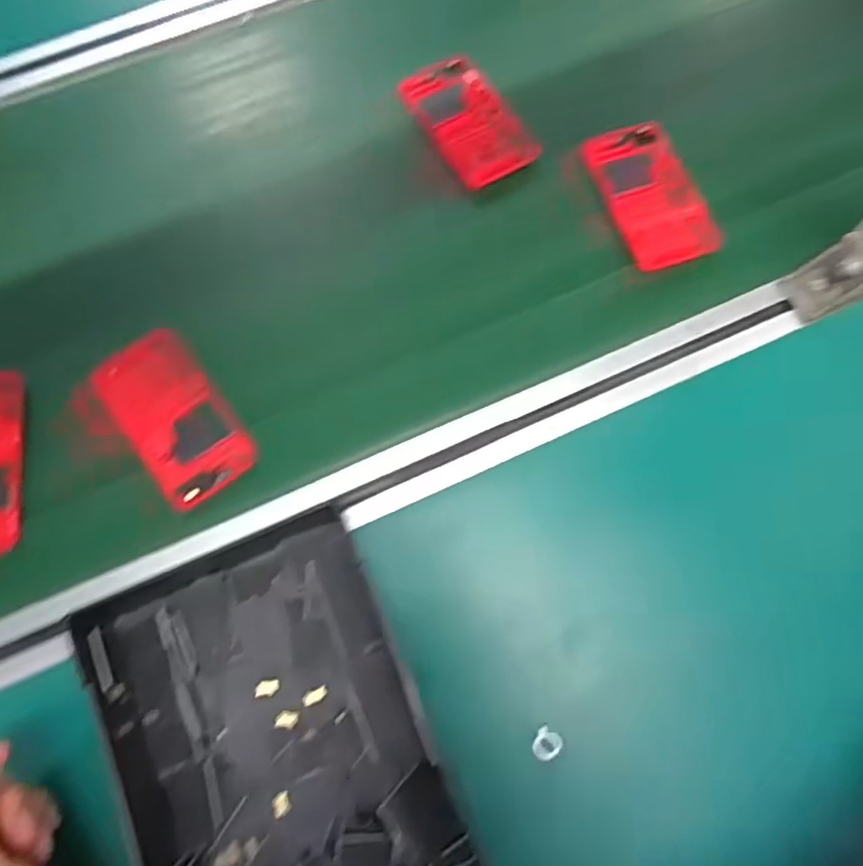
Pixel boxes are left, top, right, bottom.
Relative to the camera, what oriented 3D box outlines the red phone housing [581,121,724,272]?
[{"bbox_3d":[0.160,-0.179,0.477,0.065,0.014,0.120,-19,72,-5],"label":"red phone housing"}]

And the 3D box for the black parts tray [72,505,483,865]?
[{"bbox_3d":[-0.077,0.195,0.355,0.161,0.052,0.263,-24,72,-7],"label":"black parts tray"}]

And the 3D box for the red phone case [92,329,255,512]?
[{"bbox_3d":[-0.176,-0.014,0.433,0.064,0.013,0.119,-35,74,-10],"label":"red phone case"}]

